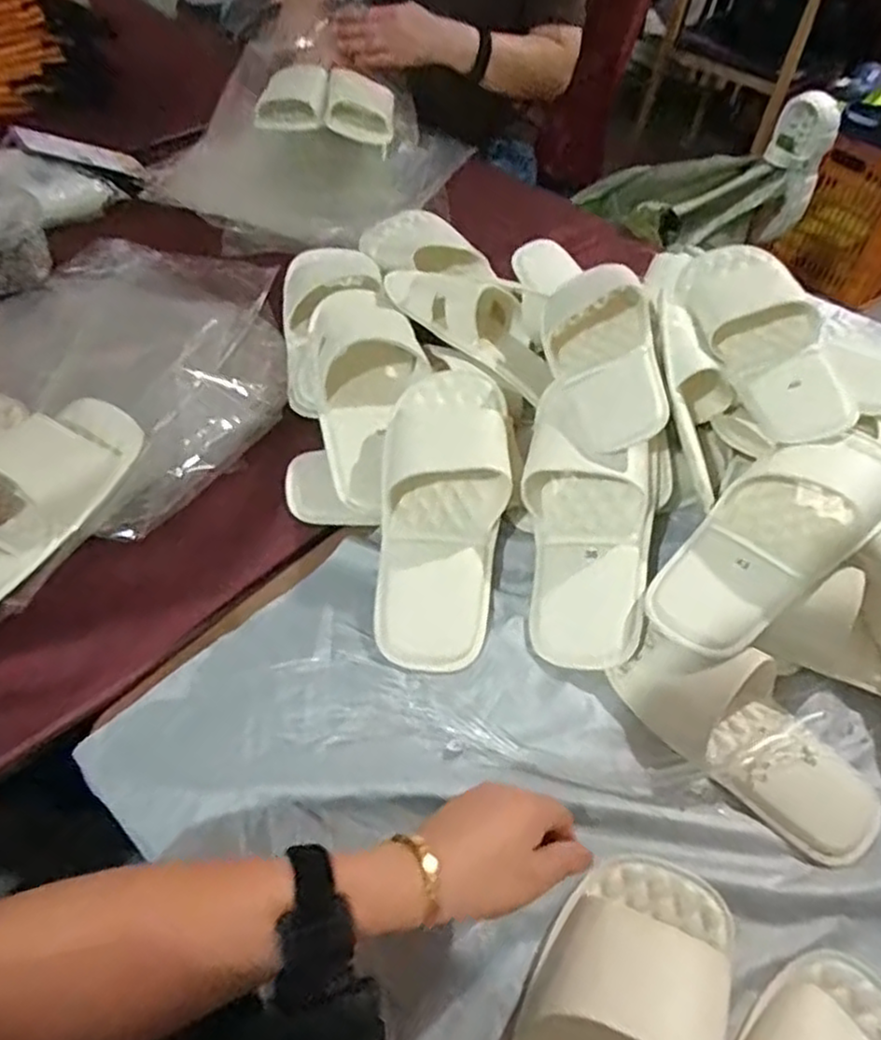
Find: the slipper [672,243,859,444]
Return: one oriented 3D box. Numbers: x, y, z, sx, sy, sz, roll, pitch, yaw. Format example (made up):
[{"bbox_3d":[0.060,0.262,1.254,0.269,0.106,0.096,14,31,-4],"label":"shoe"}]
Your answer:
[{"bbox_3d":[0.296,-0.159,0.675,0.107,0.073,0.233,-25,60,-2],"label":"slipper"}]

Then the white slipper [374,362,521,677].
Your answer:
[{"bbox_3d":[0.001,-0.015,0.623,0.111,0.049,0.279,5,71,2],"label":"white slipper"}]

